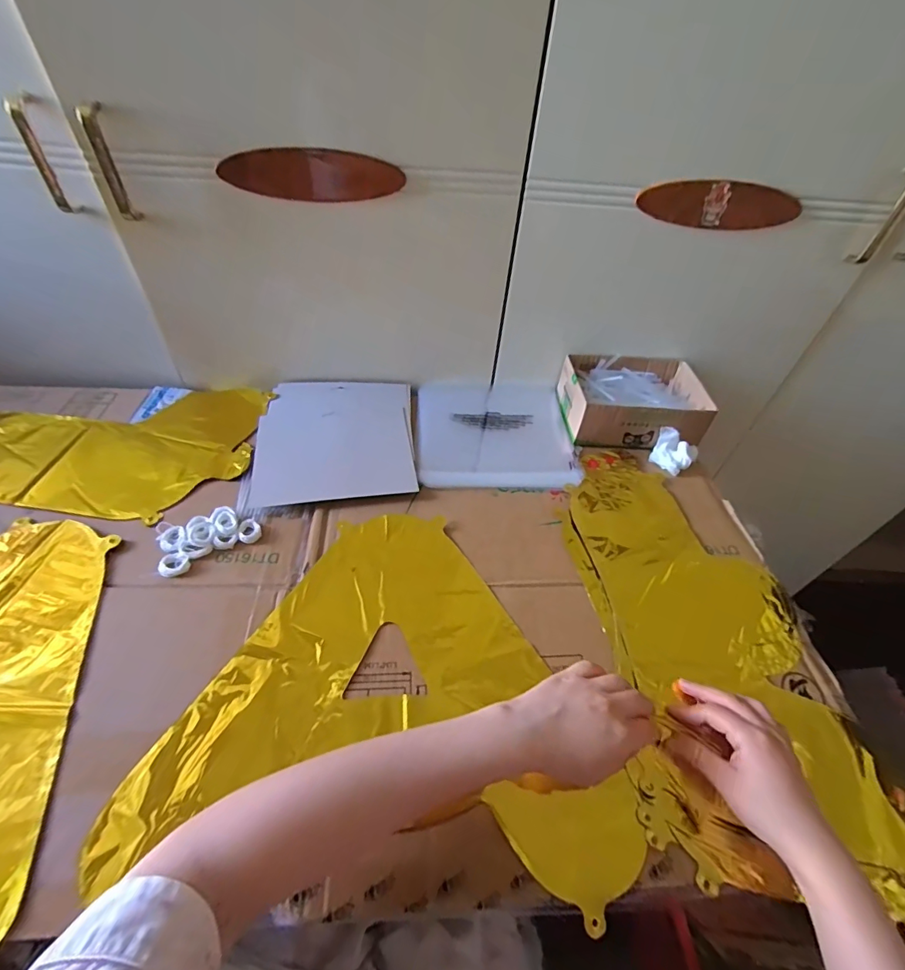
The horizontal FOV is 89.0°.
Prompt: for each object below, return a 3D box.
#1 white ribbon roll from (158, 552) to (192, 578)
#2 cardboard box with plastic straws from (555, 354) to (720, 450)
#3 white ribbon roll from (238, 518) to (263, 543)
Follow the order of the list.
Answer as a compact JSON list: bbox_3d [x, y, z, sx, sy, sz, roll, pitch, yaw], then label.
[{"bbox_3d":[-0.280,0.080,0.464,0.028,0.006,0.025,-10,50,-15],"label":"white ribbon roll"},{"bbox_3d":[0.259,-0.123,0.670,0.190,0.064,0.147,1,48,-5],"label":"cardboard box with plastic straws"},{"bbox_3d":[-0.219,0.049,0.498,0.022,0.006,0.029,-10,50,-15],"label":"white ribbon roll"}]

